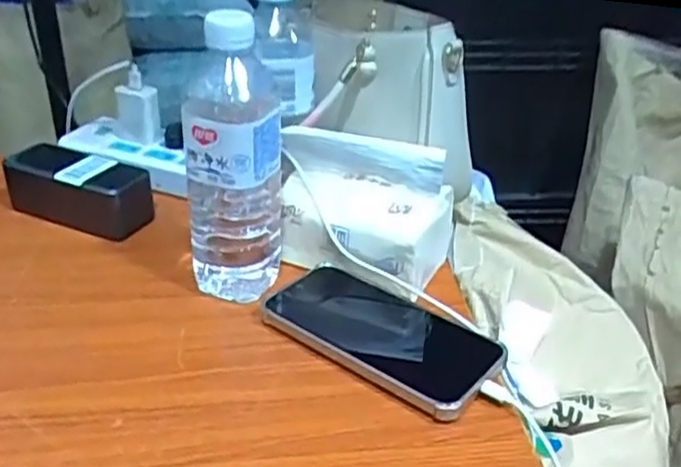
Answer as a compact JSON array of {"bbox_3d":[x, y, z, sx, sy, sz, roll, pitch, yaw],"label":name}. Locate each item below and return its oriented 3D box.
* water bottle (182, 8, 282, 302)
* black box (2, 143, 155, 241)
[{"bbox_3d":[-0.076,-0.052,0.512,0.067,0.213,0.078,-2,31,-9],"label":"water bottle"},{"bbox_3d":[-0.233,-0.040,0.638,0.126,0.057,0.055,18,34,22],"label":"black box"}]

